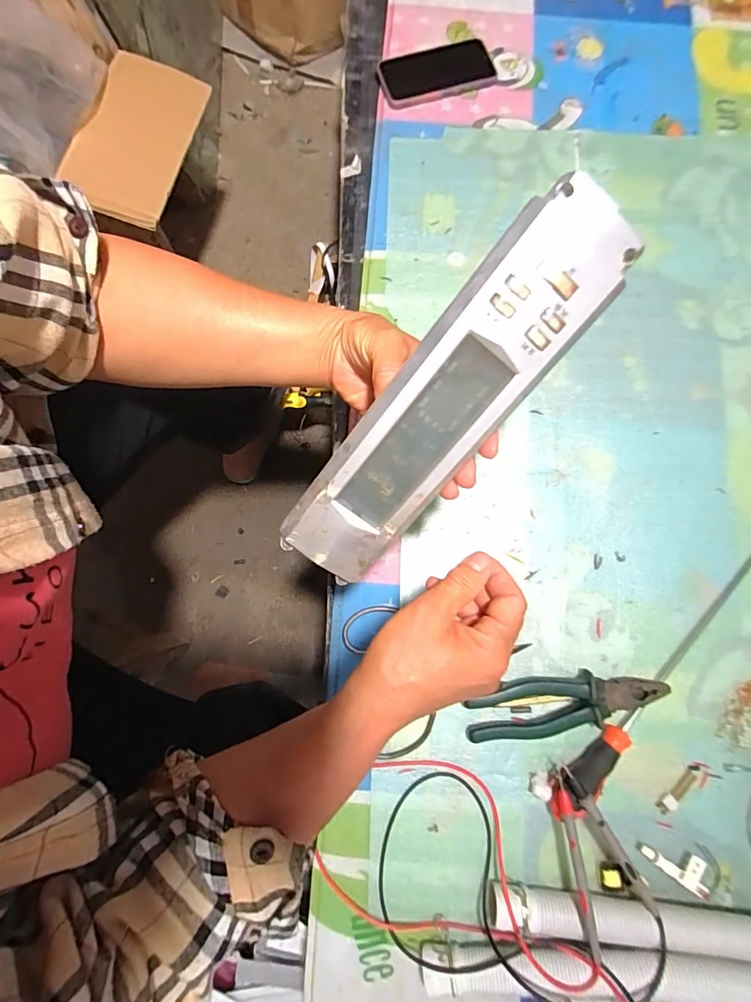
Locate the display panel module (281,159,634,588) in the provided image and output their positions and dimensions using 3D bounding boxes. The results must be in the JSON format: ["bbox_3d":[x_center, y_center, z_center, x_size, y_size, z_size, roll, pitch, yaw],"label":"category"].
[{"bbox_3d":[0.040,-0.056,0.288,0.071,0.014,0.272,36,110,-11],"label":"display panel module"}]

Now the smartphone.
[{"bbox_3d":[0.083,-0.588,0.623,0.150,0.010,0.083,-15,79,-2],"label":"smartphone"}]

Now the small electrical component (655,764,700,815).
[{"bbox_3d":[0.298,0.283,0.443,0.057,0.005,0.014,-40,81,-7],"label":"small electrical component"}]

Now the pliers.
[{"bbox_3d":[0.185,0.200,0.450,0.189,0.025,0.052,-8,79,-1],"label":"pliers"}]

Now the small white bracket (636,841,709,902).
[{"bbox_3d":[0.285,0.339,0.425,0.068,0.014,0.027,34,81,7],"label":"small white bracket"}]

